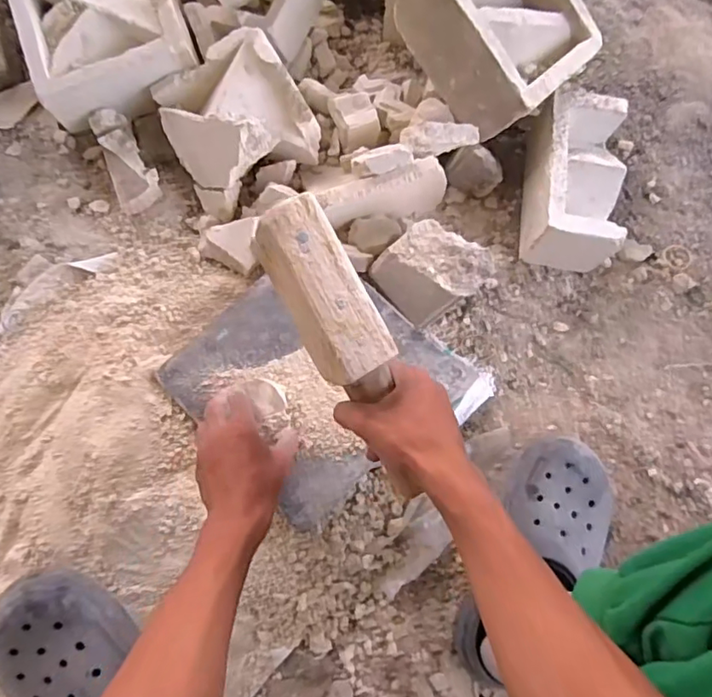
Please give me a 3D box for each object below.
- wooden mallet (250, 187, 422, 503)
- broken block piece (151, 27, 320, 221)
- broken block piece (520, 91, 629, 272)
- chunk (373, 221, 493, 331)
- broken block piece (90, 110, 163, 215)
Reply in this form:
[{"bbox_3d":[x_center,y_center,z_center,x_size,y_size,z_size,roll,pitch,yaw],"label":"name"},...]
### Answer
[{"bbox_3d":[-0.004,0.002,0.441,0.059,0.039,0.239,-28,100,-9],"label":"wooden mallet"},{"bbox_3d":[-0.156,-0.293,0.730,0.167,0.089,0.179,-30,77,-10],"label":"broken block piece"},{"bbox_3d":[0.284,-0.217,0.739,0.107,0.093,0.198,7,74,0],"label":"broken block piece"},{"bbox_3d":[0.092,-0.094,0.691,0.100,0.068,0.108,-38,78,-11],"label":"chunk"},{"bbox_3d":[-0.308,-0.251,0.761,0.056,0.043,0.143,-25,76,-8],"label":"broken block piece"}]

